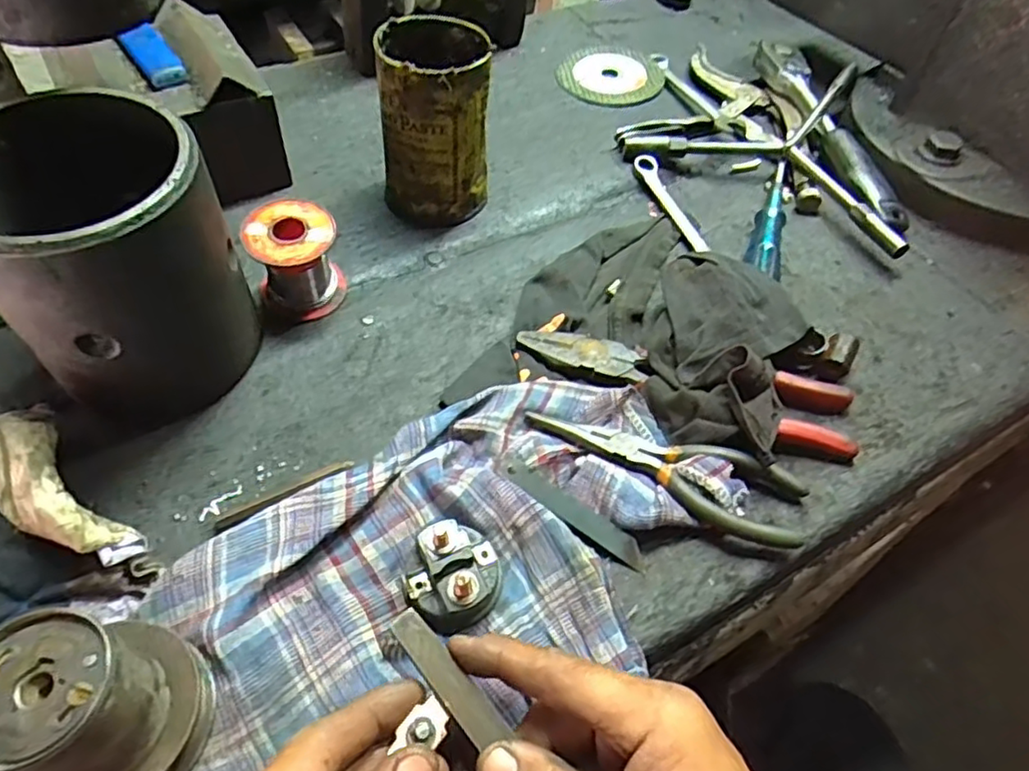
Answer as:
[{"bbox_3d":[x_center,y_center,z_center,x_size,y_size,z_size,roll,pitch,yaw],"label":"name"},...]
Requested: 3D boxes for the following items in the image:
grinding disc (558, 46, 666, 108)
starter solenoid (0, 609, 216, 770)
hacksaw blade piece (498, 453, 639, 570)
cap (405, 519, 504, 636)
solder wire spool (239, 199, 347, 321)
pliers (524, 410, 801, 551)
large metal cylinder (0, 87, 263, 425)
[{"bbox_3d":[0.091,-0.295,0.615,0.099,0.007,0.093,2,53,-3],"label":"grinding disc"},{"bbox_3d":[-0.159,0.122,0.245,0.062,0.070,0.061,2,53,-3],"label":"starter solenoid"},{"bbox_3d":[0.030,0.066,0.339,0.086,0.004,0.014,35,63,11],"label":"hacksaw blade piece"},{"bbox_3d":[-0.029,0.087,0.307,0.046,0.027,0.041,-23,58,-20],"label":"cap"},{"bbox_3d":[-0.132,-0.075,0.398,0.050,0.057,0.045,-19,57,-17],"label":"solder wire spool"},{"bbox_3d":[0.080,0.045,0.352,0.150,0.010,0.046,17,54,8],"label":"pliers"},{"bbox_3d":[-0.201,-0.058,0.338,0.105,0.135,0.108,-26,59,-22],"label":"large metal cylinder"}]

